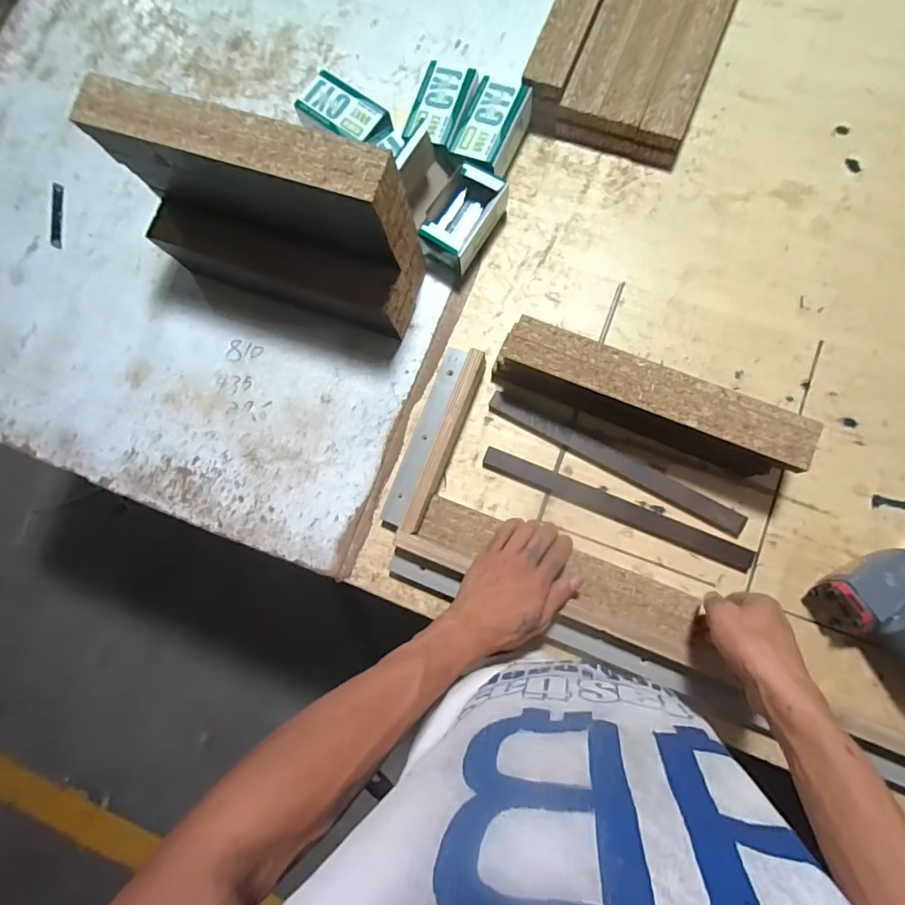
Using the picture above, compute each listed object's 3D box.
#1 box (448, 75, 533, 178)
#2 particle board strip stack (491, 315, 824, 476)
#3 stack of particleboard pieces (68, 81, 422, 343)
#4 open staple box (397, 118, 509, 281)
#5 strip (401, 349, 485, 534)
[{"bbox_3d":[0.048,-0.389,0.586,0.068,0.056,0.112,25,86,8],"label":"box"},{"bbox_3d":[0.204,-0.059,0.515,0.321,0.083,0.059,22,86,8],"label":"particle board strip stack"},{"bbox_3d":[-0.200,-0.247,0.513,0.312,0.200,0.102,21,85,8],"label":"stack of particleboard pieces"},{"bbox_3d":[-0.012,-0.296,0.569,0.125,0.074,0.116,32,87,8],"label":"open staple box"},{"bbox_3d":[-0.008,-0.012,0.547,0.019,0.048,0.216,20,85,8],"label":"strip"}]

